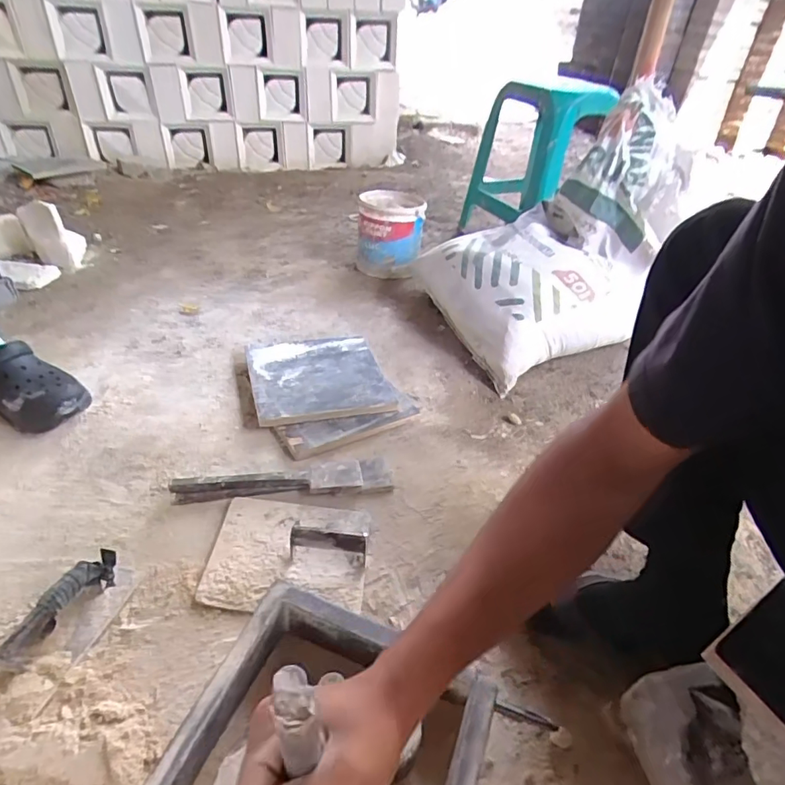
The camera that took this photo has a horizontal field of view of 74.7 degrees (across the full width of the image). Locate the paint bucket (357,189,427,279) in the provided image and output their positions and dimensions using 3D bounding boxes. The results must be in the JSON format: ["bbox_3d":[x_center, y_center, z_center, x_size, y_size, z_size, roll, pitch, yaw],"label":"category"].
[{"bbox_3d":[-0.007,-0.440,1.452,0.179,0.199,0.191,9,38,2],"label":"paint bucket"}]

